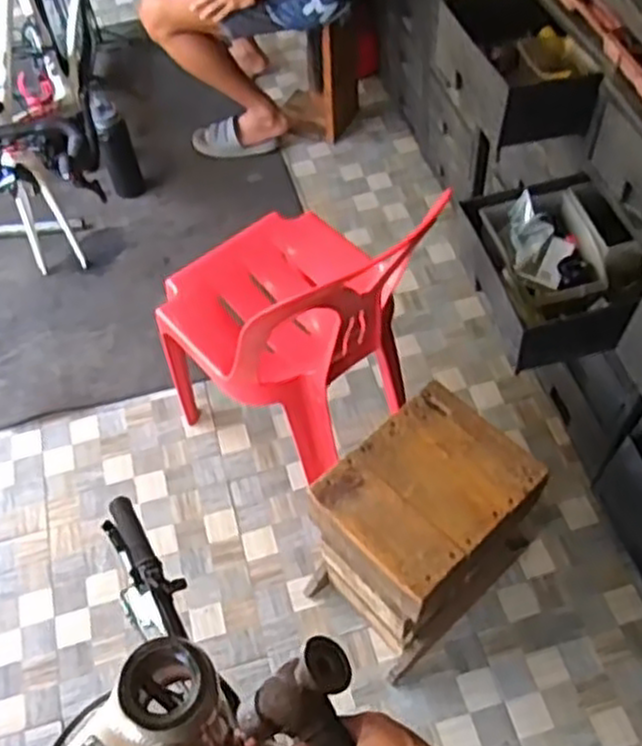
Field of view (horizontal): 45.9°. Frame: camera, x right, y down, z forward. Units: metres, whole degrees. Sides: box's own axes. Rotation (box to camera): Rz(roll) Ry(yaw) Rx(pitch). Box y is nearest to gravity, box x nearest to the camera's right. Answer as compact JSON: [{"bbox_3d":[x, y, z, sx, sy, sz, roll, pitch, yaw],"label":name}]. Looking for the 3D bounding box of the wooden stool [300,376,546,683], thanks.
[{"bbox_3d":[0.174,0.282,1.354,0.334,0.367,0.257,-38,61,-21],"label":"wooden stool"}]

